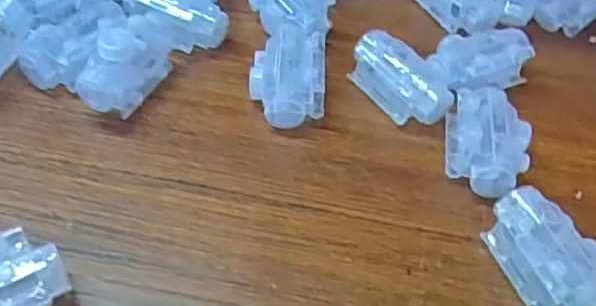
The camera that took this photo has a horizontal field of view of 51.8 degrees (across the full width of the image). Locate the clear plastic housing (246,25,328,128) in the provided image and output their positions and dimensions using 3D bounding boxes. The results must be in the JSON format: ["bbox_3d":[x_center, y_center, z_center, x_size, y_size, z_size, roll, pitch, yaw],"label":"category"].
[{"bbox_3d":[-0.006,-0.047,0.380,0.045,0.029,0.063,5,48,-2],"label":"clear plastic housing"}]

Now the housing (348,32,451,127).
[{"bbox_3d":[0.065,-0.046,0.387,0.037,0.029,0.066,-29,58,-28],"label":"housing"}]

